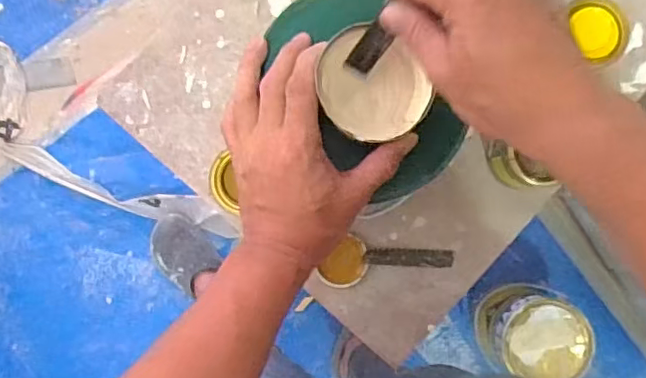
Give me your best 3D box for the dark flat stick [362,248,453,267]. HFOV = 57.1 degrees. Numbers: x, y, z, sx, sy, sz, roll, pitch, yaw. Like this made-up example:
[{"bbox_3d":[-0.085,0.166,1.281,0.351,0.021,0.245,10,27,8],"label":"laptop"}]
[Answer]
[{"bbox_3d":[0.097,0.077,0.664,0.097,0.007,0.020,2,88,-1],"label":"dark flat stick"}]

